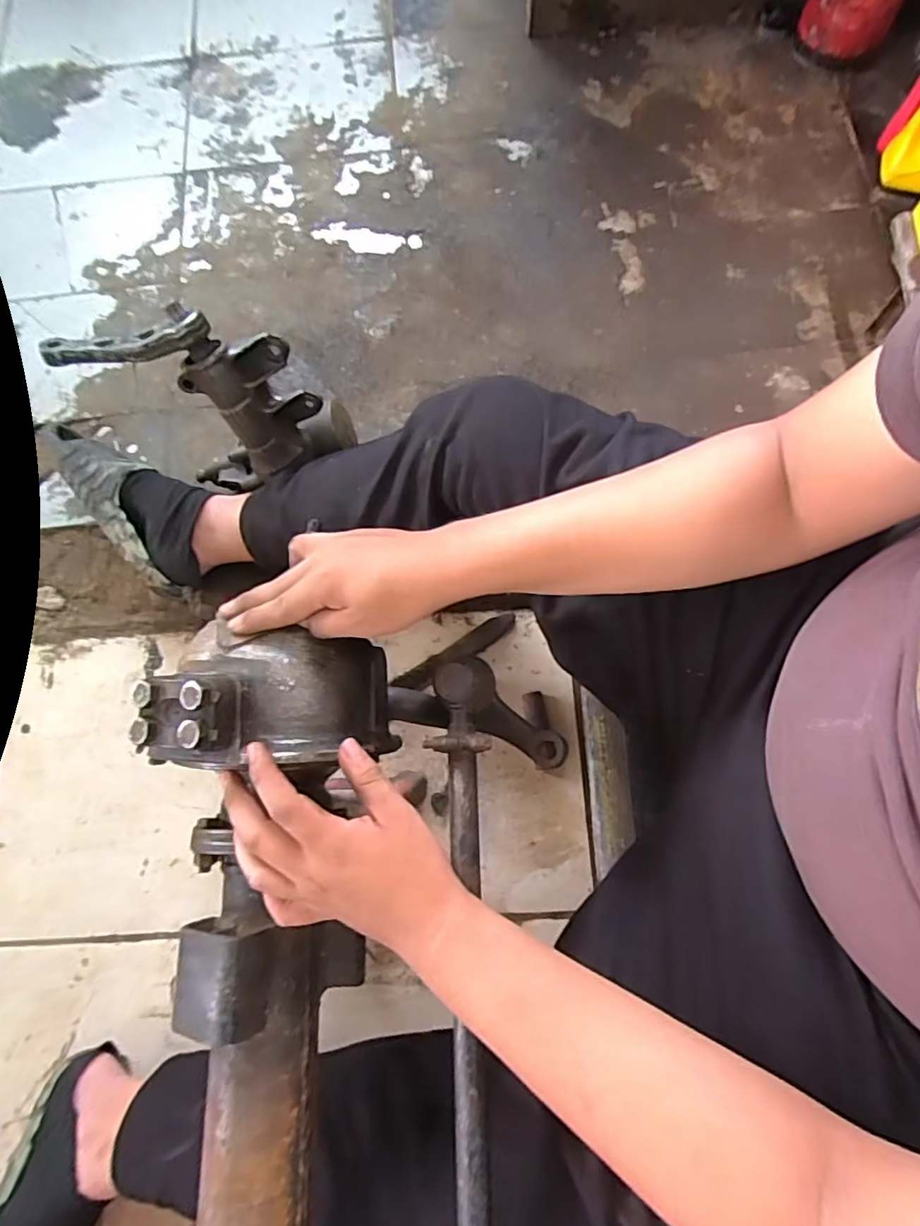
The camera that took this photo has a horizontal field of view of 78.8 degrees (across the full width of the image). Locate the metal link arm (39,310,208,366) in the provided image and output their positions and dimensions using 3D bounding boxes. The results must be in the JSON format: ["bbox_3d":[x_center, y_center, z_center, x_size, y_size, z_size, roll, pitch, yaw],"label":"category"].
[{"bbox_3d":[-0.343,-0.277,0.574,0.163,0.022,0.031,-14,74,-2],"label":"metal link arm"}]

